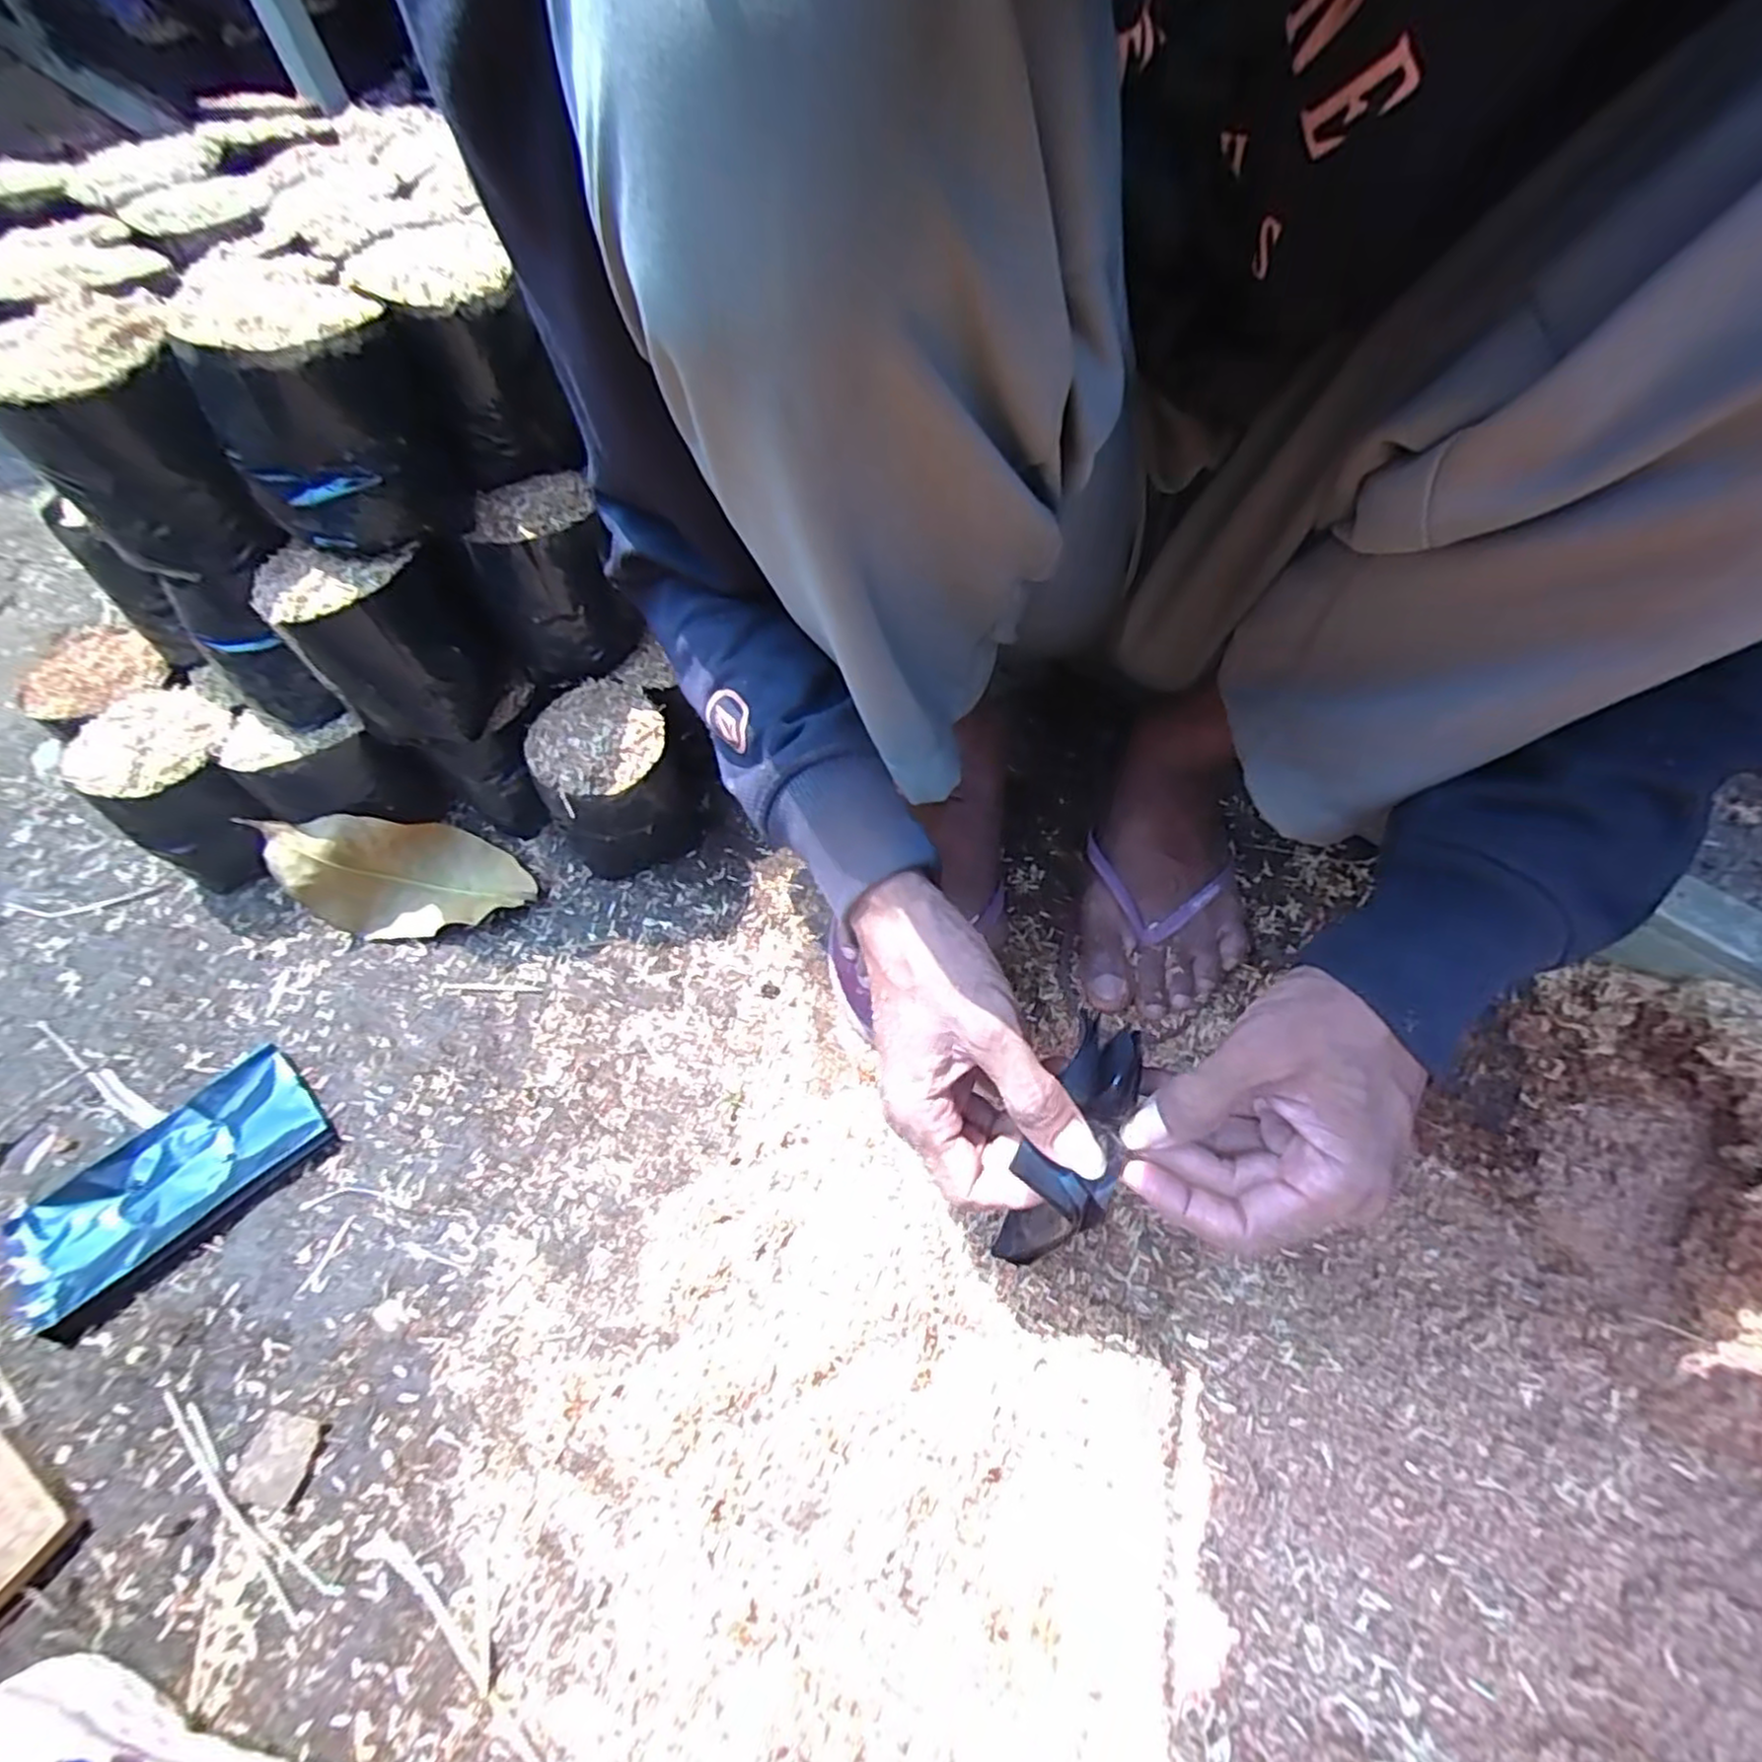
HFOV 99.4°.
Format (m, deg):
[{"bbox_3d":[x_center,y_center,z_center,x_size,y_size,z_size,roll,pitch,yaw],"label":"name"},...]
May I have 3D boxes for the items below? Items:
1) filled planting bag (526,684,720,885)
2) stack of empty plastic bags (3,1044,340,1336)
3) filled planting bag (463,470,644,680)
[{"bbox_3d":[-0.171,-0.066,0.524,0.111,0.122,0.096,-25,58,-13],"label":"filled planting bag"},{"bbox_3d":[-0.412,0.171,0.434,0.154,0.023,0.088,-39,62,-20],"label":"stack of empty plastic bags"},{"bbox_3d":[-0.207,-0.189,0.481,0.073,0.107,0.068,-12,58,-6],"label":"filled planting bag"}]

